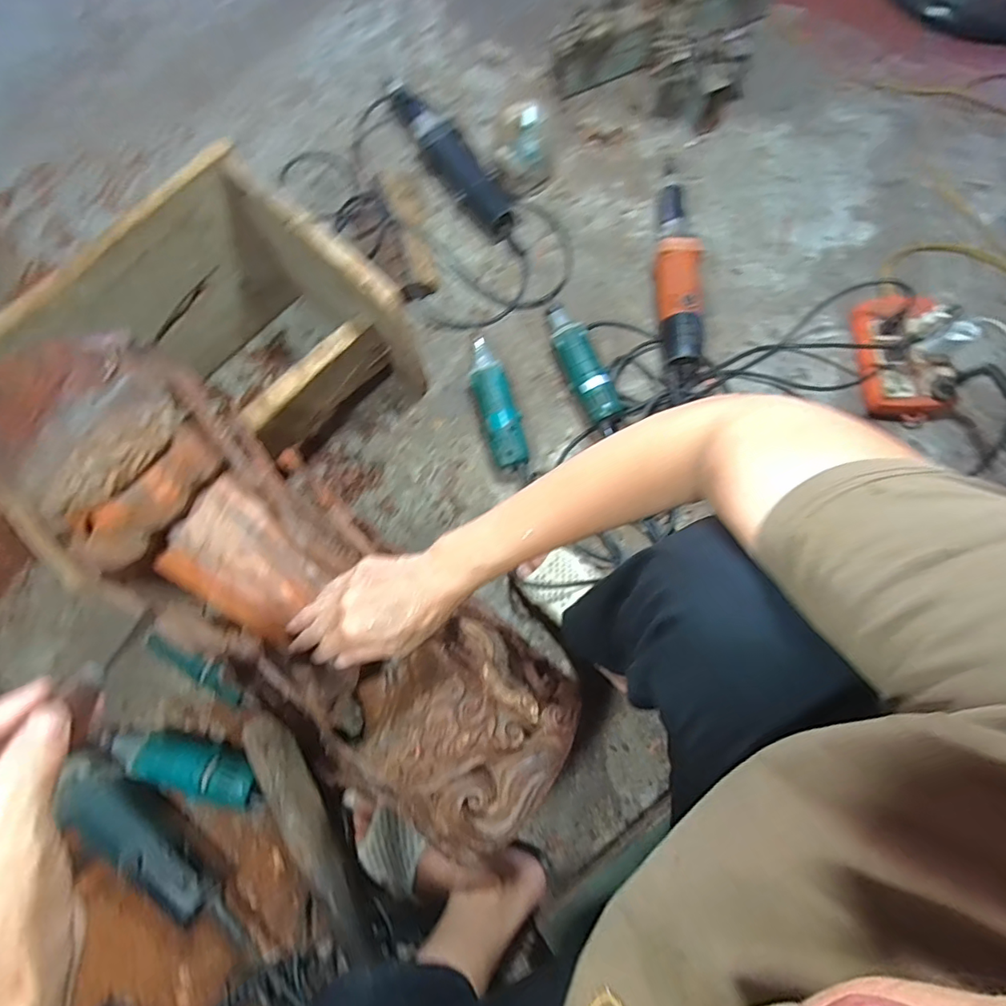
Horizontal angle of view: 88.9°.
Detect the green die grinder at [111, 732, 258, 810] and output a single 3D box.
[{"bbox_3d":[-0.384,0.312,0.619,0.198,0.058,0.054,15,75,4],"label":"green die grinder"}]

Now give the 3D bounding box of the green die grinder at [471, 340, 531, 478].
[{"bbox_3d":[-0.011,-0.144,0.735,0.053,0.051,0.201,-16,75,-3],"label":"green die grinder"}]

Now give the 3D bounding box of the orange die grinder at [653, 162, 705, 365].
[{"bbox_3d":[0.270,-0.381,0.782,0.075,0.070,0.384,7,75,3],"label":"orange die grinder"}]

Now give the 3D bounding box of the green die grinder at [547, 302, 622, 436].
[{"bbox_3d":[0.112,-0.200,0.746,0.053,0.048,0.211,-22,75,-5],"label":"green die grinder"}]

